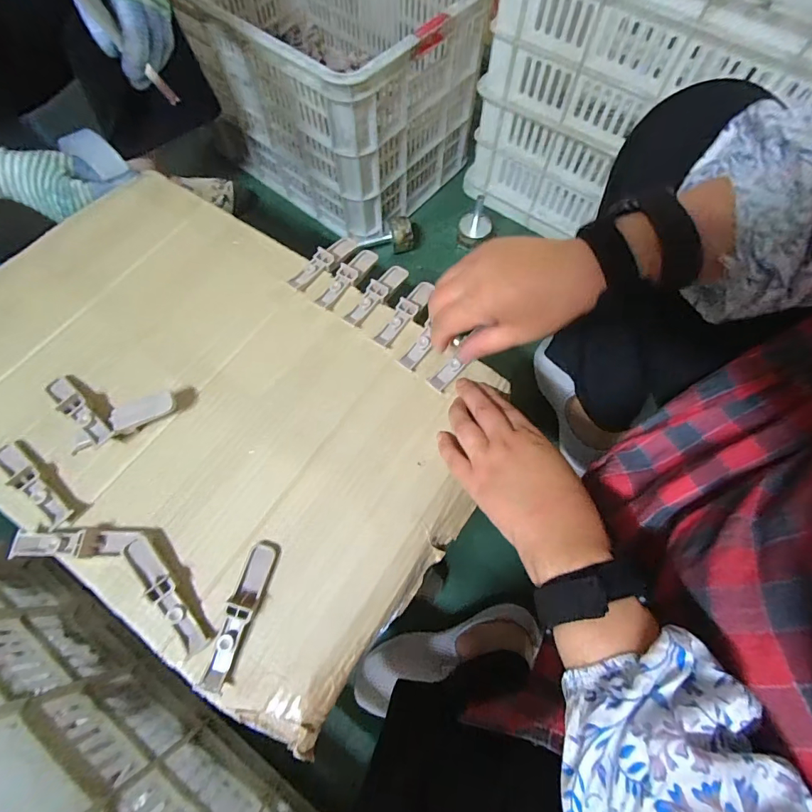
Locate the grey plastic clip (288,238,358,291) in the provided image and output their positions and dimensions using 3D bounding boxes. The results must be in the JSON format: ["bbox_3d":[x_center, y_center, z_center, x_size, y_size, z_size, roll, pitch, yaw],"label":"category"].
[{"bbox_3d":[-0.085,-0.152,0.429,0.024,0.019,0.090,29,72,10],"label":"grey plastic clip"}]

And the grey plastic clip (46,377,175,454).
[{"bbox_3d":[-0.268,0.008,0.357,0.125,0.020,0.062,9,69,3],"label":"grey plastic clip"}]

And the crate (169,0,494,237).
[{"bbox_3d":[-0.162,-0.633,0.761,0.535,0.293,0.349,40,74,14],"label":"crate"}]

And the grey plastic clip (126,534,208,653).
[{"bbox_3d":[-0.182,0.140,0.306,0.018,0.014,0.097,-40,74,-14],"label":"grey plastic clip"}]

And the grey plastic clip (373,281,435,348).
[{"bbox_3d":[0.002,-0.096,0.407,0.021,0.017,0.094,28,59,12],"label":"grey plastic clip"}]

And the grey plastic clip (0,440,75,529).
[{"bbox_3d":[-0.308,0.062,0.333,0.095,0.013,0.021,38,74,13],"label":"grey plastic clip"}]

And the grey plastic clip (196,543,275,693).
[{"bbox_3d":[-0.124,0.154,0.301,0.022,0.015,0.098,15,70,5],"label":"grey plastic clip"}]

